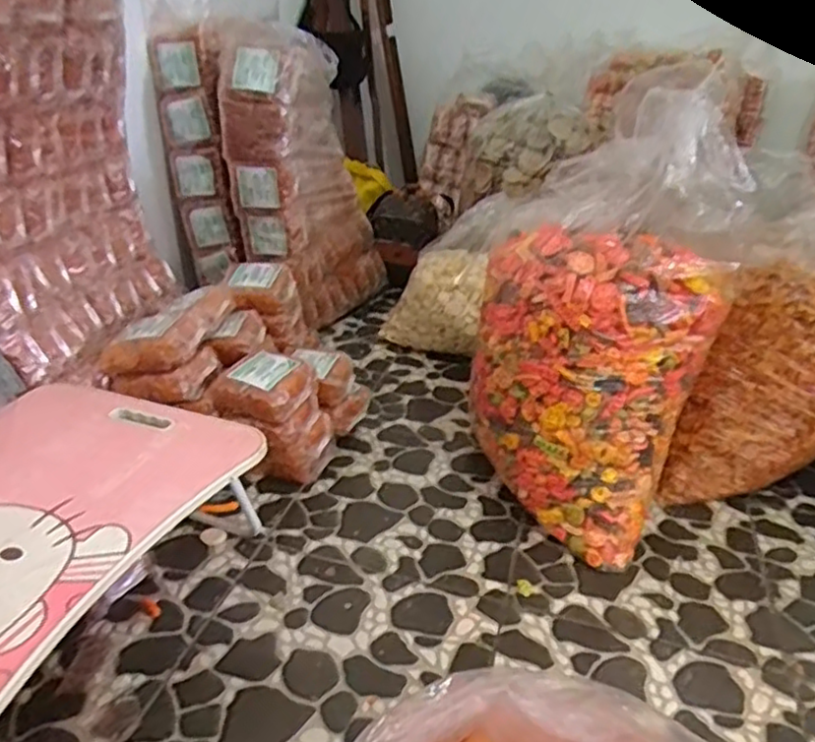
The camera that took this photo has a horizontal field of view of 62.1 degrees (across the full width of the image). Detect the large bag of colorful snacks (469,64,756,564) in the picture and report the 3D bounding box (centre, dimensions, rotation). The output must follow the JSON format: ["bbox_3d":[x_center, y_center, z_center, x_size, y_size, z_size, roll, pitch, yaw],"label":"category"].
[{"bbox_3d":[0.307,-0.068,1.113,0.322,0.678,0.265,24,34,35],"label":"large bag of colorful snacks"}]

